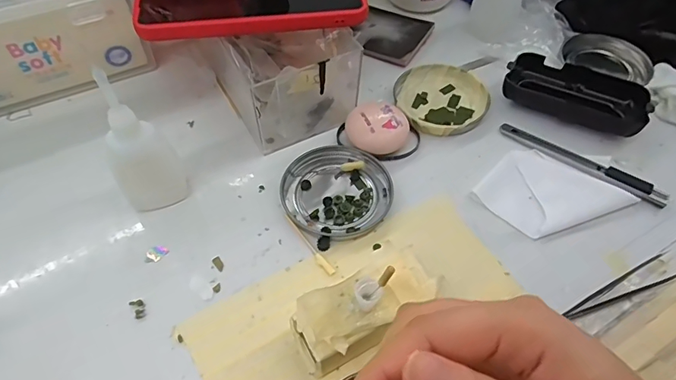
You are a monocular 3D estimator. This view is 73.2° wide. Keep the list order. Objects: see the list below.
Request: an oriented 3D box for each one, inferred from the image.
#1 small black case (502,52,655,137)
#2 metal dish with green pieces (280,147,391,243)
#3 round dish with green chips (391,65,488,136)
[{"bbox_3d":[0.197,-0.081,0.381,0.109,0.023,0.055,22,57,15],"label":"small black case"},{"bbox_3d":[-0.002,-0.001,0.333,0.078,0.008,0.076,31,60,20],"label":"metal dish with green pieces"},{"bbox_3d":[0.089,-0.079,0.389,0.075,0.008,0.078,0,54,0],"label":"round dish with green chips"}]

